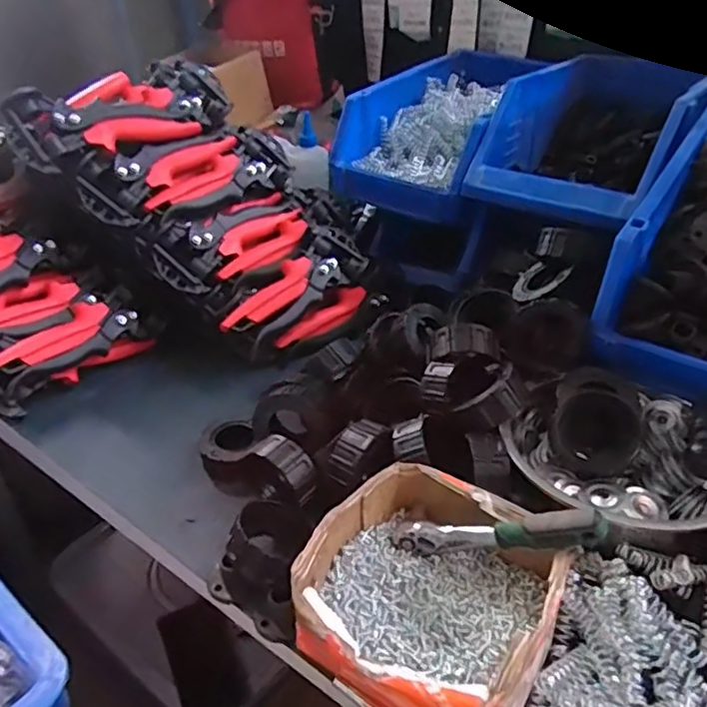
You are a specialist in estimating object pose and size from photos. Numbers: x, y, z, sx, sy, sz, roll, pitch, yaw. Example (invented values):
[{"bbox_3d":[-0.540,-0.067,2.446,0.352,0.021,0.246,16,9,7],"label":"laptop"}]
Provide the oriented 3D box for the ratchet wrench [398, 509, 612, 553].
[{"bbox_3d":[0.097,0.127,0.415,0.152,0.028,0.019,-15,22,35],"label":"ratchet wrench"}]

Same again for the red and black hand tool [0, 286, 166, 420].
[{"bbox_3d":[-0.324,-0.004,0.677,0.047,0.067,0.210,26,42,35],"label":"red and black hand tool"}]

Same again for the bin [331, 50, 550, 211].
[{"bbox_3d":[0.145,-0.319,0.842,0.204,0.137,0.324,21,39,30],"label":"bin"}]

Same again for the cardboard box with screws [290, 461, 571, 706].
[{"bbox_3d":[0.052,0.161,0.402,0.151,0.068,0.158,19,38,29],"label":"cardboard box with screws"}]

